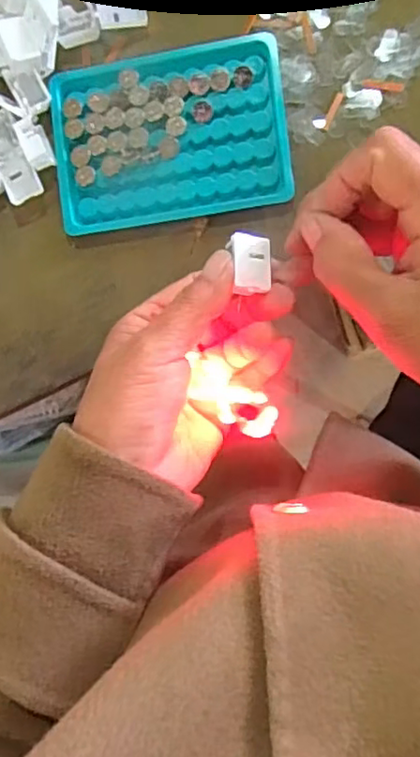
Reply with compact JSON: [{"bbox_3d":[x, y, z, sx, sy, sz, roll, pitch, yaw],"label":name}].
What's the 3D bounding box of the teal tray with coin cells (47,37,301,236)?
[{"bbox_3d":[-0.023,-0.134,0.339,0.127,0.011,0.090,-7,88,8],"label":"teal tray with coin cells"}]

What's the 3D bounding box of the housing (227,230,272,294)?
[{"bbox_3d":[0.019,-0.054,0.287,0.021,0.008,0.026,0,81,-21],"label":"housing"}]

